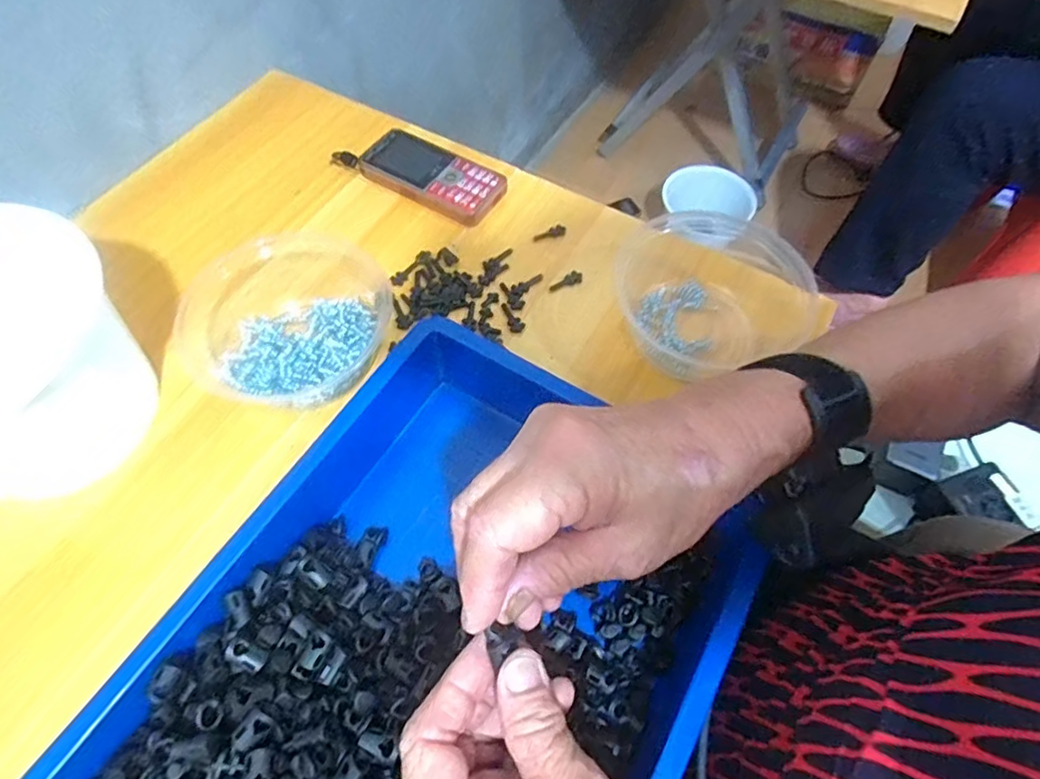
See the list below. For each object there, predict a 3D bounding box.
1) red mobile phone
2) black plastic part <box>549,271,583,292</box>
[{"bbox_3d":[-0.076,-0.191,0.520,0.124,0.019,0.057,28,64,14],"label":"red mobile phone"},{"bbox_3d":[0.038,-0.088,0.476,0.030,0.004,0.011,-27,64,-2],"label":"black plastic part"}]

